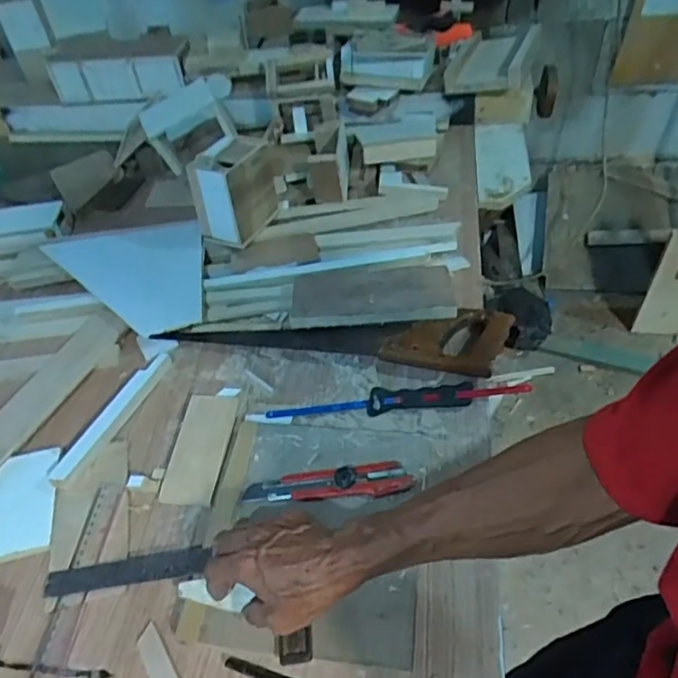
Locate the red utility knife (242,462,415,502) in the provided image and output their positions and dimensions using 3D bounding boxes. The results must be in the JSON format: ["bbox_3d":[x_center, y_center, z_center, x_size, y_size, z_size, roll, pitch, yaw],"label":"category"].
[{"bbox_3d":[-0.011,0.152,0.612,0.168,0.025,0.033,-7,47,0],"label":"red utility knife"}]

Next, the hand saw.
[{"bbox_3d":[-0.006,-0.004,0.760,0.433,0.027,0.090,2,47,9],"label":"hand saw"}]

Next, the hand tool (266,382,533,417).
[{"bbox_3d":[0.071,0.067,0.693,0.300,0.012,0.037,-6,47,1],"label":"hand tool"}]

